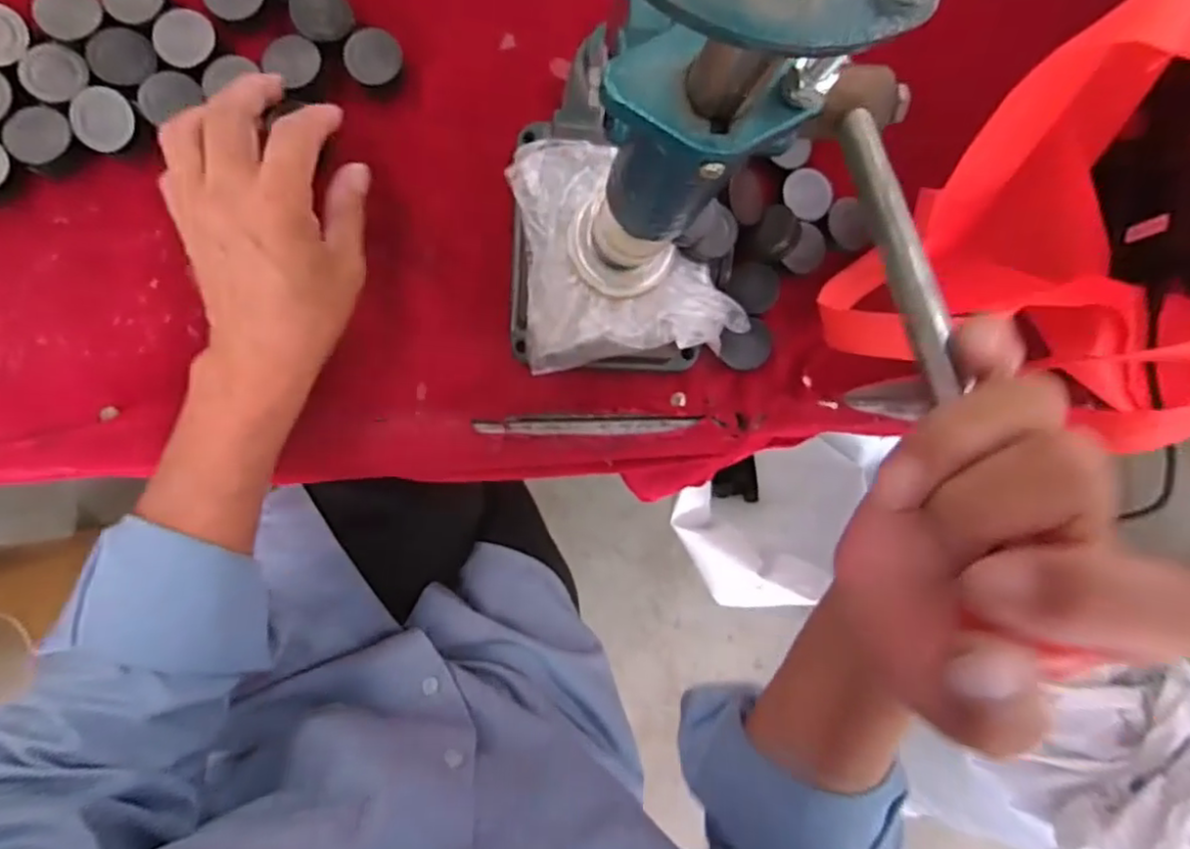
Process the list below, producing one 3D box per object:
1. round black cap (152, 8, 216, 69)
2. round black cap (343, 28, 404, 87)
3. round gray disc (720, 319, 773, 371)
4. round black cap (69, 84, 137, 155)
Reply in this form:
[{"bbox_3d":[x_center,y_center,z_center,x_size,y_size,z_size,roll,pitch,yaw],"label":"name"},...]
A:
[{"bbox_3d":[-0.228,-0.215,0.366,0.028,0.007,0.031,42,84,-7],"label":"round black cap"},{"bbox_3d":[-0.130,-0.215,0.390,0.032,0.016,0.028,-11,92,-9],"label":"round black cap"},{"bbox_3d":[0.094,-0.048,0.407,0.032,0.006,0.029,-15,108,-2],"label":"round gray disc"},{"bbox_3d":[-0.268,-0.166,0.361,0.033,0.008,0.033,-2,105,-7],"label":"round black cap"}]

